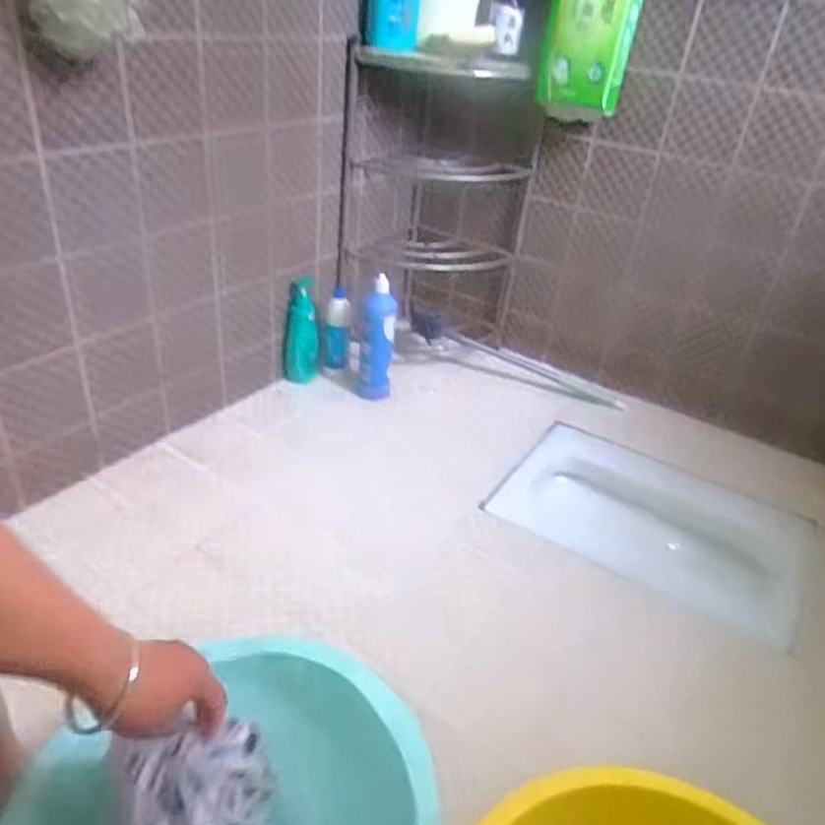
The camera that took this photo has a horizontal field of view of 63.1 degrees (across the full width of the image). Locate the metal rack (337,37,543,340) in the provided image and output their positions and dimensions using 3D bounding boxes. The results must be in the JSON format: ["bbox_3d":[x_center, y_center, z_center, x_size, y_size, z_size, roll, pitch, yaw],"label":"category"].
[{"bbox_3d":[0.049,-0.452,1.506,0.421,0.621,0.215,2,32,-8],"label":"metal rack"}]

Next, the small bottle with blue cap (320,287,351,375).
[{"bbox_3d":[-0.179,-0.179,1.575,0.065,0.216,0.065,3,32,-6],"label":"small bottle with blue cap"}]

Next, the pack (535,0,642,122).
[{"bbox_3d":[0.333,-0.731,1.225,0.153,0.358,0.097,15,34,10],"label":"pack"}]

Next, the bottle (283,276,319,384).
[{"bbox_3d":[-0.256,-0.184,1.548,0.081,0.246,0.084,-7,34,-20],"label":"bottle"}]

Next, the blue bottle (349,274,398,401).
[{"bbox_3d":[-0.085,-0.161,1.506,0.081,0.279,0.088,0,32,-10],"label":"blue bottle"}]

